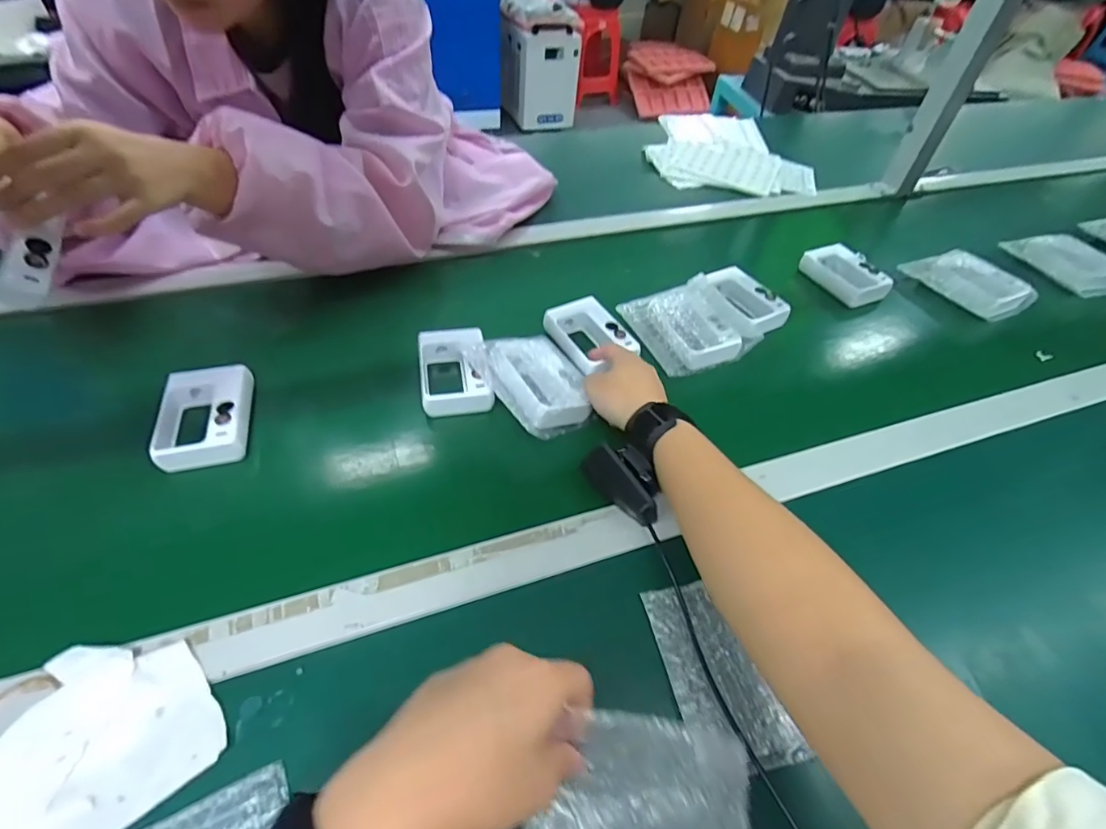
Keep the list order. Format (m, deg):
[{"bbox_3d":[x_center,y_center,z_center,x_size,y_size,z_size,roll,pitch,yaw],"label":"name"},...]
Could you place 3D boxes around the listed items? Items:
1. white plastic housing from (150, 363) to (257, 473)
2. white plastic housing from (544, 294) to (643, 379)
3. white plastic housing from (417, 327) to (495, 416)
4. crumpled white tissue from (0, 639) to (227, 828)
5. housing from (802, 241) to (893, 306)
[{"bbox_3d":[-0.306,0.001,0.462,0.075,0.026,0.101,-10,50,-15],"label":"white plastic housing"},{"bbox_3d":[0.039,-0.085,0.558,0.065,0.026,0.090,-24,54,-25],"label":"white plastic housing"},{"bbox_3d":[-0.098,-0.045,0.518,0.065,0.029,0.099,-6,49,-12],"label":"white plastic housing"},{"bbox_3d":[-0.273,0.189,0.299,0.130,0.020,0.105,-30,57,-29],"label":"crumpled white tissue"},{"bbox_3d":[0.381,-0.182,0.679,0.072,0.030,0.103,-15,51,-19],"label":"housing"}]

